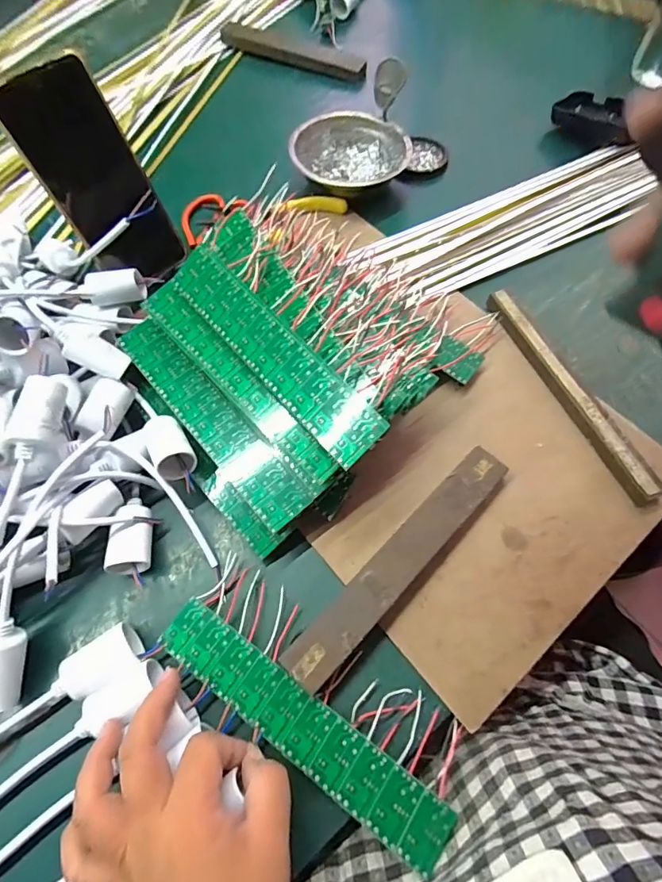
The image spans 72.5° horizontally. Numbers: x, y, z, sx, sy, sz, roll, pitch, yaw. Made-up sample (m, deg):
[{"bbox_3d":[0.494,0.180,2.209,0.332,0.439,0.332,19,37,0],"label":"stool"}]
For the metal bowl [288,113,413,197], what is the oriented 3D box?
[{"bbox_3d":[0.021,-0.312,0.507,0.123,0.051,0.123,0,66,0],"label":"metal bowl"}]

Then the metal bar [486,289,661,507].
[{"bbox_3d":[0.196,-0.046,0.375,0.019,0.014,0.213,-21,67,-9],"label":"metal bar"}]

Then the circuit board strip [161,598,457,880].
[{"bbox_3d":[-0.021,0.171,0.275,0.198,0.004,0.035,32,70,16],"label":"circuit board strip"}]

